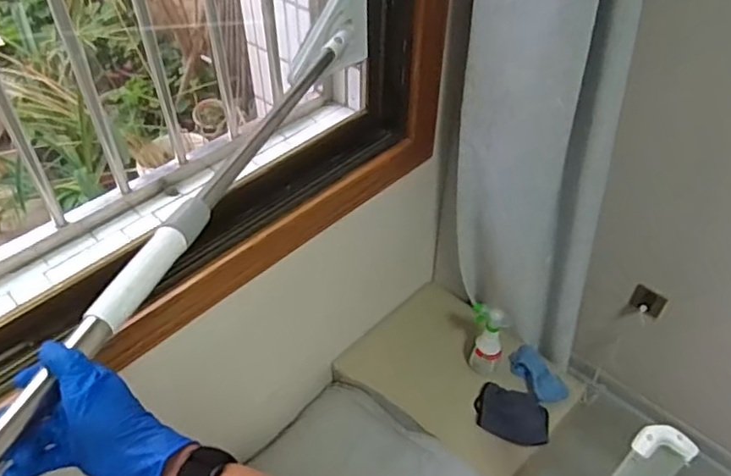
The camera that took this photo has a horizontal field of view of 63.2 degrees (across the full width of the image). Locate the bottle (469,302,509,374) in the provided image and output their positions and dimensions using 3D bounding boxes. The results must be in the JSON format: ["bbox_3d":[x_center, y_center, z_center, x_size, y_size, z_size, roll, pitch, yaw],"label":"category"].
[{"bbox_3d":[0.294,0.243,1.449,0.092,0.191,0.071,15,47,14],"label":"bottle"}]

